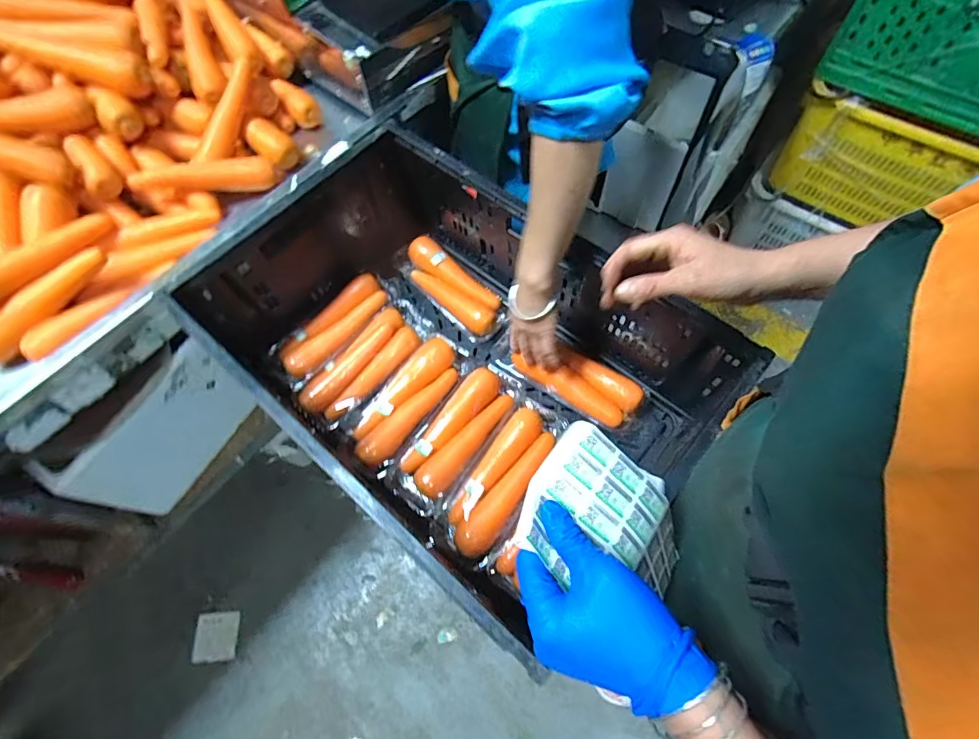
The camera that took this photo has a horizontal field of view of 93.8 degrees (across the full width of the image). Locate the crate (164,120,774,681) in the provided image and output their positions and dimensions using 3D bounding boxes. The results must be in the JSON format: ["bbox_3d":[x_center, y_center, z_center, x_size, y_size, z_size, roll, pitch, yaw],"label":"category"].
[{"bbox_3d":[-0.055,-0.010,0.625,0.608,0.223,0.422,39,72,20],"label":"crate"}]

